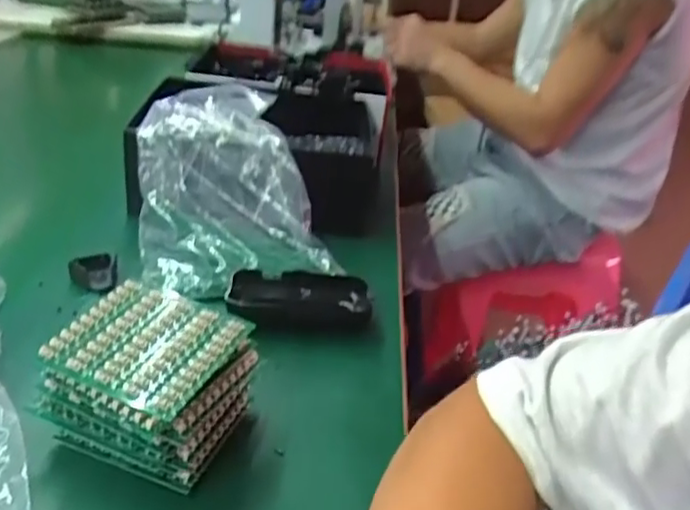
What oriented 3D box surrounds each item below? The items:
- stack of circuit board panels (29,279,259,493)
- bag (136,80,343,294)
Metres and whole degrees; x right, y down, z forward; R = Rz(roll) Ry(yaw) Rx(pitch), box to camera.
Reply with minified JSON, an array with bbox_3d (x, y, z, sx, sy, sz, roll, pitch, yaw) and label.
[{"bbox_3d":[-0.109,0.078,0.376,0.086,0.083,0.084,19,33,21],"label":"stack of circuit board panels"},{"bbox_3d":[-0.102,-0.067,0.578,0.155,0.114,0.186,-3,32,-16],"label":"bag"}]

